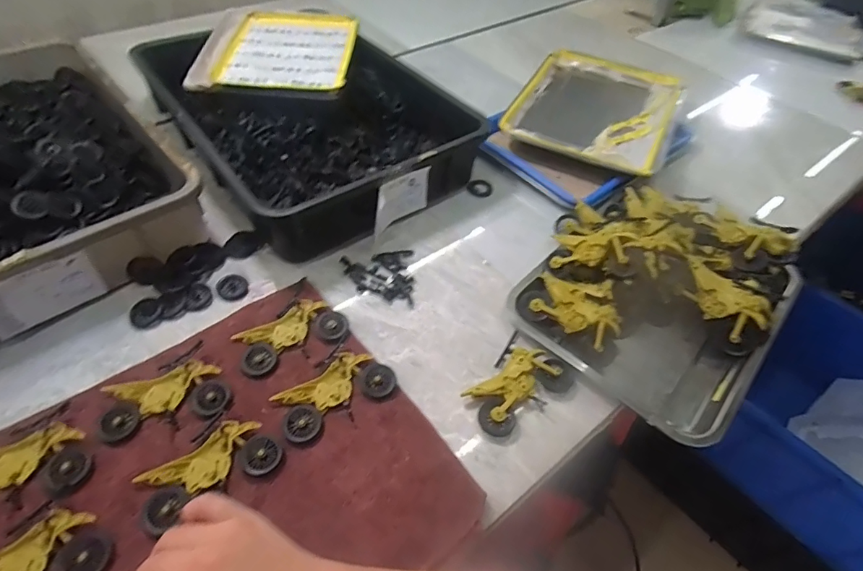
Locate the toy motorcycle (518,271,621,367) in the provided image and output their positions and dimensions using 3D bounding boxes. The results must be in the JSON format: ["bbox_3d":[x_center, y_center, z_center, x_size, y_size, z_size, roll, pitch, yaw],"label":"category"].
[{"bbox_3d":[0.172,0.027,0.538,0.119,0.032,0.074,30,53,19],"label":"toy motorcycle"}]

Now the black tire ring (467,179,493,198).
[{"bbox_3d":[0.077,-0.152,0.723,0.039,0.007,0.036,2,49,-3],"label":"black tire ring"}]

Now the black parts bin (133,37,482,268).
[{"bbox_3d":[-0.181,-0.270,0.726,0.373,0.099,0.458,-29,57,-26],"label":"black parts bin"}]

